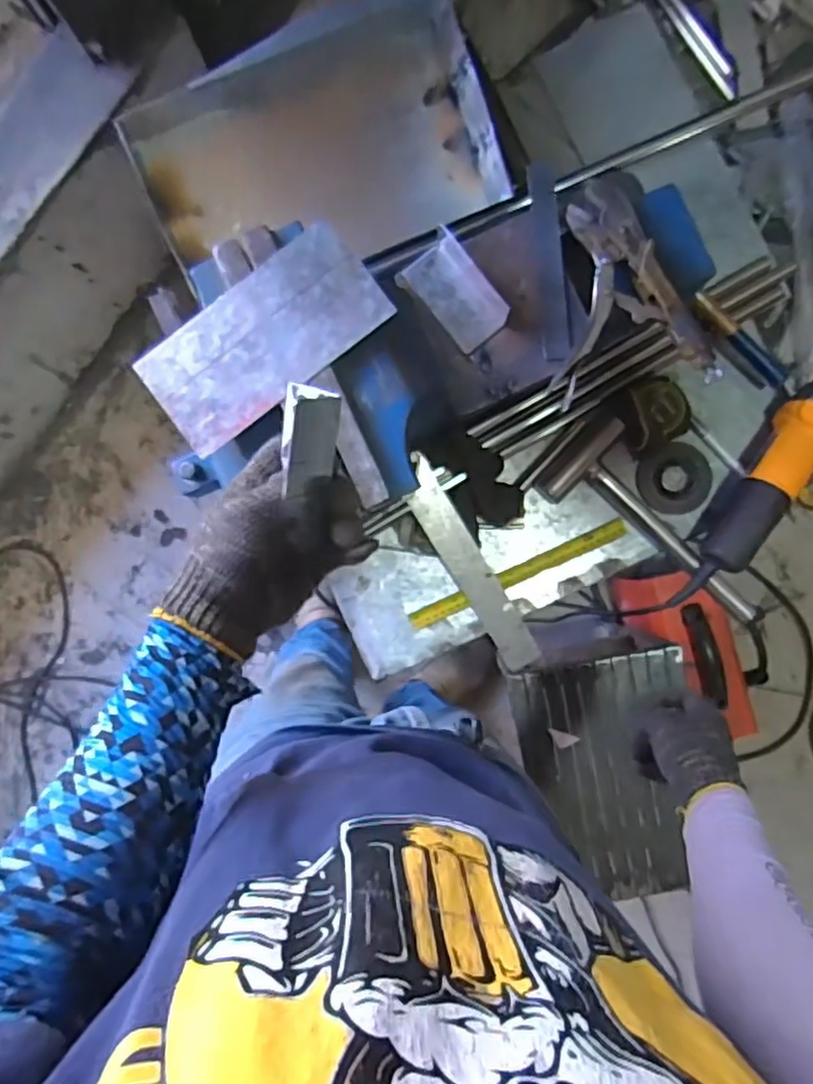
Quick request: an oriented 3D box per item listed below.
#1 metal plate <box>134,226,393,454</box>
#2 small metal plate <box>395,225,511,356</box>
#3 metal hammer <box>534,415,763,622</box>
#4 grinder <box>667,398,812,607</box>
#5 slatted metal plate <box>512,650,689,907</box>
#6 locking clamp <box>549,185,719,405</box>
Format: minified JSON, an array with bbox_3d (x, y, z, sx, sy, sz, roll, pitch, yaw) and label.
[{"bbox_3d":[-0.120,-0.171,0.561,0.204,0.008,0.101,-38,91,0],"label":"metal plate"},{"bbox_3d":[0.047,-0.233,0.622,0.062,0.023,0.104,-43,84,3],"label":"small metal plate"},{"bbox_3d":[0.299,-0.009,0.799,0.120,0.034,0.298,-45,91,0],"label":"metal hammer"},{"bbox_3d":[0.417,-0.073,0.762,0.078,0.092,0.328,38,90,-1],"label":"grinder"},{"bbox_3d":[0.299,0.342,0.970,0.245,0.024,0.339,-9,91,0],"label":"slatted metal plate"},{"bbox_3d":[0.203,-0.243,0.632,0.149,0.030,0.203,-10,91,0],"label":"locking clamp"}]

